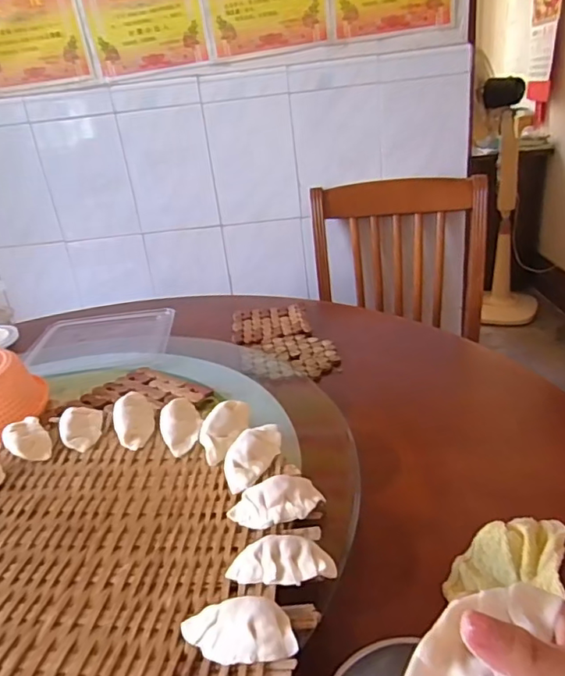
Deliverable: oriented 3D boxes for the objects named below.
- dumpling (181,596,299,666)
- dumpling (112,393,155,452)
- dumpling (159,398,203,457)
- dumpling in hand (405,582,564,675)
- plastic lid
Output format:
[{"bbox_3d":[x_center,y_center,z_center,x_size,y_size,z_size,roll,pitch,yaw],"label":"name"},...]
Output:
[{"bbox_3d":[-0.028,0.180,0.326,0.074,0.019,0.035,-3,25,8],"label":"dumpling"},{"bbox_3d":[-0.156,0.085,0.556,0.040,0.030,0.065,-13,26,-15],"label":"dumpling"},{"bbox_3d":[-0.103,0.087,0.539,0.041,0.022,0.060,-15,26,-18],"label":"dumpling"},{"bbox_3d":[0.083,0.129,0.227,0.076,0.032,0.022,-27,-10,-15],"label":"dumpling in hand"},{"bbox_3d":[-0.281,-0.006,0.838,0.209,0.011,0.181,-8,25,-3],"label":"plastic lid"}]

